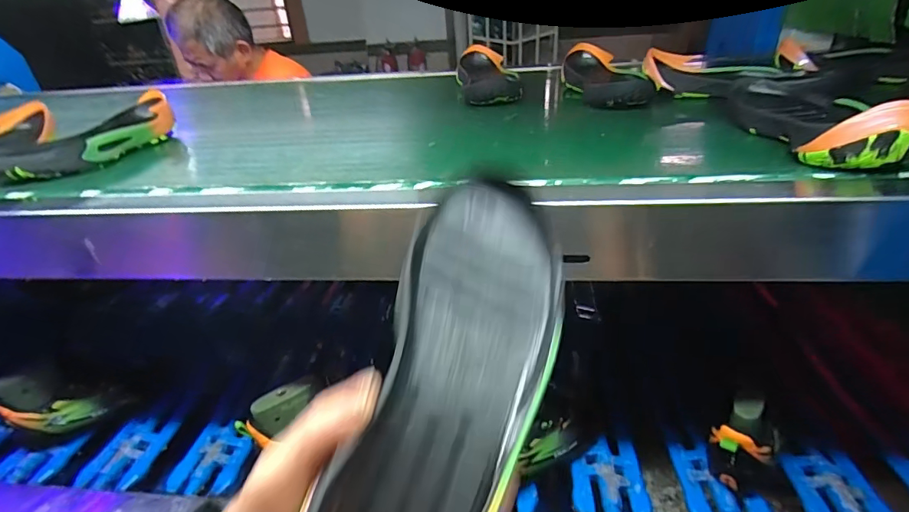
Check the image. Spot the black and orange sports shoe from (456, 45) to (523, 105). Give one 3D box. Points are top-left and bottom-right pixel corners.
[{"bbox_3d":[0.056,-0.312,0.797,0.088,0.052,0.276,-4,32,-2],"label":"black and orange sports shoe"}]

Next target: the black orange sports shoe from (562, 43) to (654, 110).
[{"bbox_3d":[0.230,-0.279,0.724,0.086,0.058,0.266,-2,32,3],"label":"black orange sports shoe"}]

